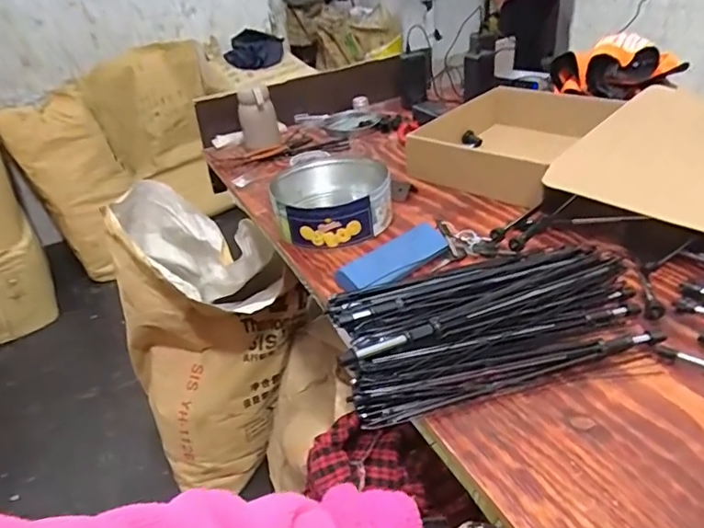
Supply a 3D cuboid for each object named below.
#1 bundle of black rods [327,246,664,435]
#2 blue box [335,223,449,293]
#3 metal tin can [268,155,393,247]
[{"bbox_3d":[0.150,0.048,0.577,0.347,0.064,0.194,-12,33,-9],"label":"bundle of black rods"},{"bbox_3d":[0.060,-0.005,0.697,0.158,0.032,0.054,-25,37,-27],"label":"blue box"},{"bbox_3d":[-0.034,-0.114,0.882,0.193,0.075,0.235,-11,35,-1],"label":"metal tin can"}]

